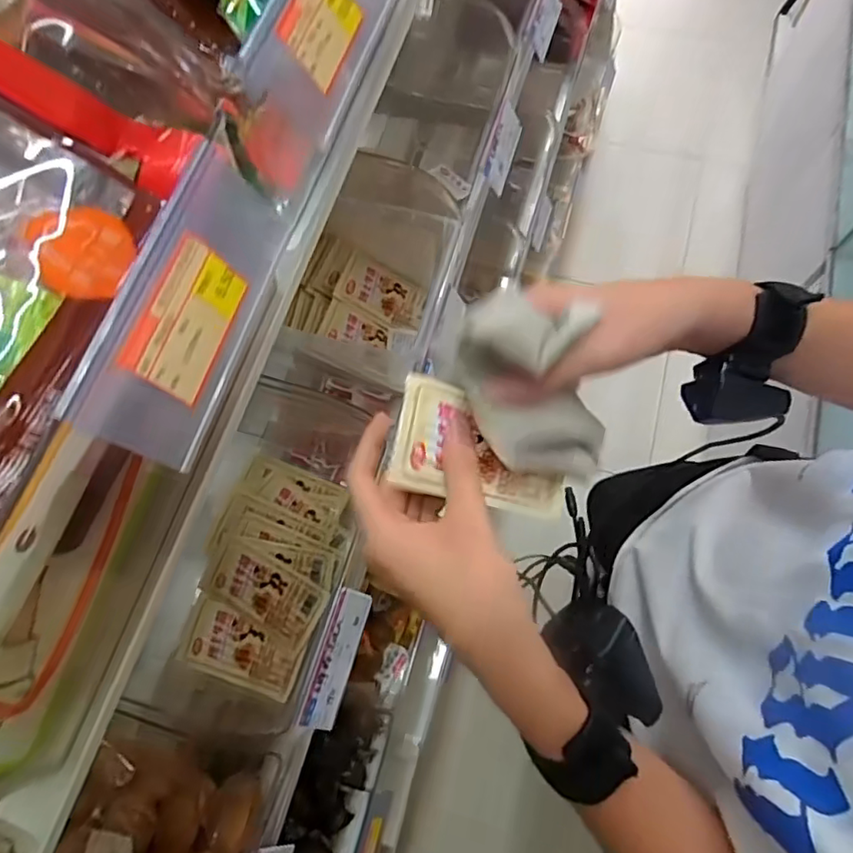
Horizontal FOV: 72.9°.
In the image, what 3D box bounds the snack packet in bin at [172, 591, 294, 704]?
[{"bbox_3d":[-0.167,0.202,0.526,0.108,0.008,0.058,20,72,9],"label":"snack packet in bin"}]

